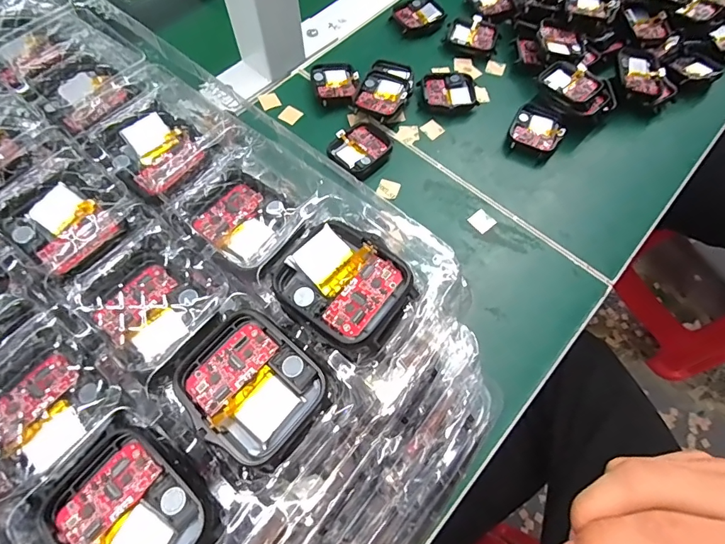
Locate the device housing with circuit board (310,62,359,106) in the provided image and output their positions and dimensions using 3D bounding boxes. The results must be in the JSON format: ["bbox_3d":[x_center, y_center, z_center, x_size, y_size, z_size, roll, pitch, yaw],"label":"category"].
[{"bbox_3d":[-0.021,-0.154,0.354,0.036,0.011,0.043,-17,66,-8],"label":"device housing with circuit board"}]

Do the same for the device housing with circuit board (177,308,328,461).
[{"bbox_3d":[-0.037,0.038,0.143,0.043,0.015,0.037,37,70,17],"label":"device housing with circuit board"}]

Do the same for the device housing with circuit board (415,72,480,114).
[{"bbox_3d":[0.069,-0.147,0.353,0.046,0.010,0.042,-4,65,-2],"label":"device housing with circuit board"}]

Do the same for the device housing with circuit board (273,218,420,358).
[{"bbox_3d":[-0.007,0.003,0.152,0.045,0.006,0.038,34,70,16],"label":"device housing with circuit board"}]

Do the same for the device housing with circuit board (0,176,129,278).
[{"bbox_3d":[-0.121,-0.020,0.174,0.045,0.011,0.035,34,69,15],"label":"device housing with circuit board"}]

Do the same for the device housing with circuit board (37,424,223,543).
[{"bbox_3d":[-0.068,0.072,0.127,0.046,0.010,0.040,35,70,16],"label":"device housing with circuit board"}]

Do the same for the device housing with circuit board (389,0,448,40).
[{"bbox_3d":[0.049,-0.235,0.394,0.046,0.008,0.040,-32,69,-15],"label":"device housing with circuit board"}]

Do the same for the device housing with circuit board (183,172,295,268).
[{"bbox_3d":[-0.051,-0.024,0.179,0.035,0.012,0.035,32,69,15],"label":"device housing with circuit board"}]

